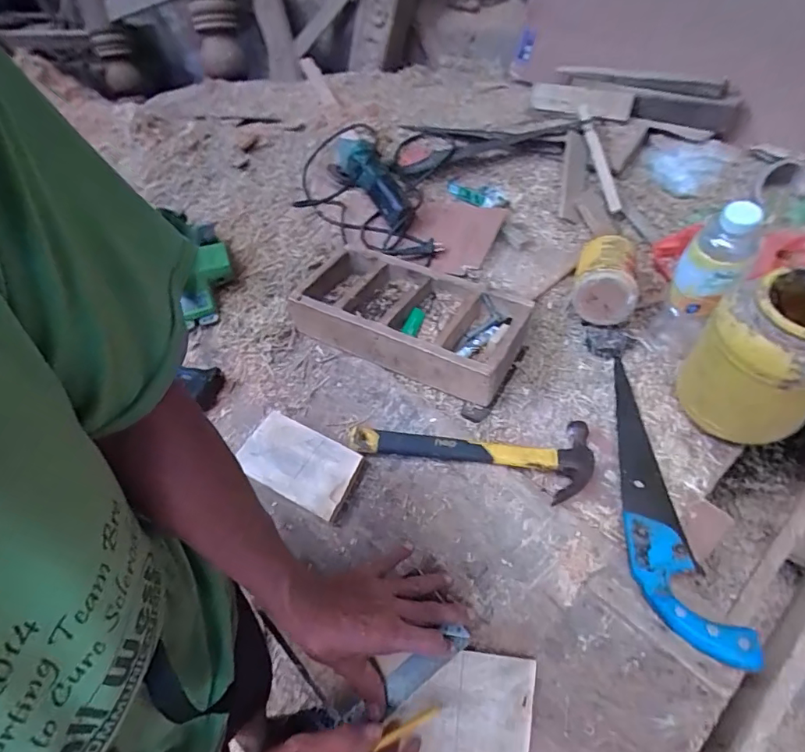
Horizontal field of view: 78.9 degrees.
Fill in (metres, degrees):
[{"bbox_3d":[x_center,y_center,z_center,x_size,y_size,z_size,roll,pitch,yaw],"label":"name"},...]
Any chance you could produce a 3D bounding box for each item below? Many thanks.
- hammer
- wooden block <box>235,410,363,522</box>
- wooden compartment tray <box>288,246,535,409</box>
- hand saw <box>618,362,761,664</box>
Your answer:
[{"bbox_3d":[0.098,0.088,0.698,0.325,0.029,0.131,11,50,14],"label":"hammer"},{"bbox_3d":[-0.149,0.120,0.688,0.172,0.020,0.097,22,54,22],"label":"wooden block"},{"bbox_3d":[0.004,-0.099,0.822,0.381,0.085,0.177,19,53,20],"label":"wooden compartment tray"},{"bbox_3d":[0.311,0.141,0.638,0.092,0.041,0.425,-3,48,2],"label":"hand saw"}]

